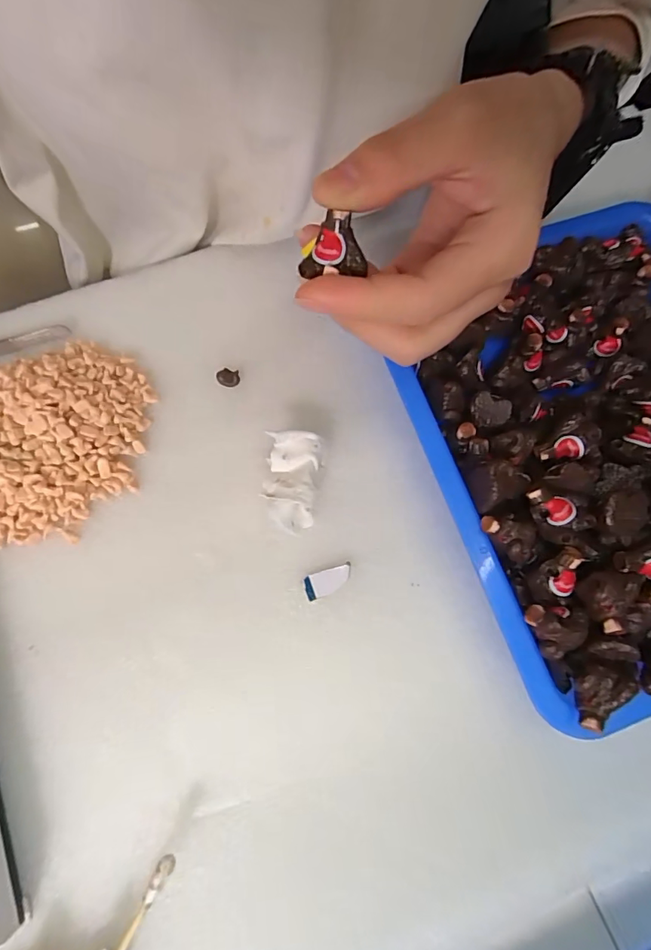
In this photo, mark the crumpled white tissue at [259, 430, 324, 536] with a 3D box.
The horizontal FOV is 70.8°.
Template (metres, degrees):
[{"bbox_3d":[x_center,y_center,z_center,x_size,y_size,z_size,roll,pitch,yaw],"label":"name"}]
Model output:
[{"bbox_3d":[-0.016,0.003,0.212,0.025,0.020,0.043,8,73,1],"label":"crumpled white tissue"}]

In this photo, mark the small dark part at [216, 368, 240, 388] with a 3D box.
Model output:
[{"bbox_3d":[-0.049,-0.049,0.232,0.012,0.004,0.009,14,73,3],"label":"small dark part"}]

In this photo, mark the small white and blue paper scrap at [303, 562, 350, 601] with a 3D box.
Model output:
[{"bbox_3d":[0.001,0.048,0.207,0.022,0.004,0.011,-17,74,-7],"label":"small white and blue paper scrap"}]

